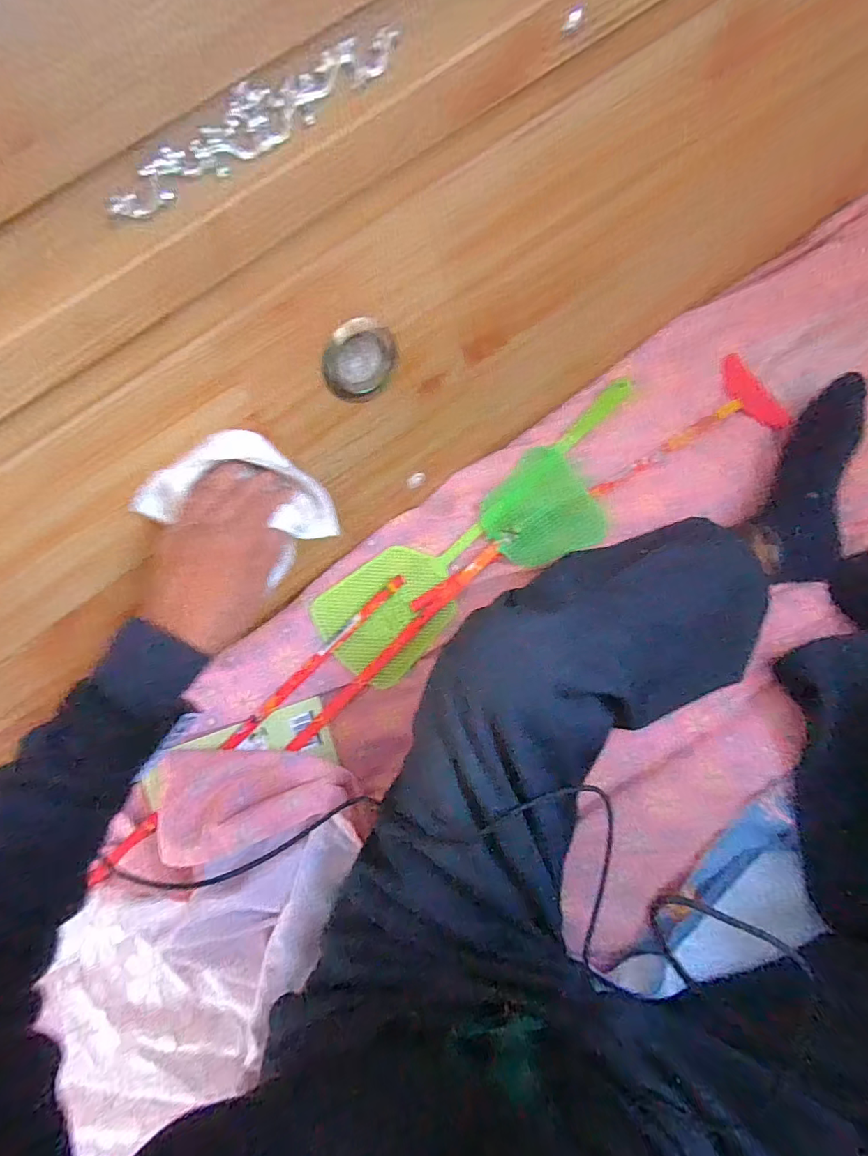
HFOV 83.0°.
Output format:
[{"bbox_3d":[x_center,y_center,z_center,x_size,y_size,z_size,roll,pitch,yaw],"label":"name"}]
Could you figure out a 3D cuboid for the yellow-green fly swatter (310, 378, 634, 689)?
[{"bbox_3d":[0.076,-0.058,0.600,0.487,0.022,0.131,-38,72,-5],"label":"yellow-green fly swatter"}]

